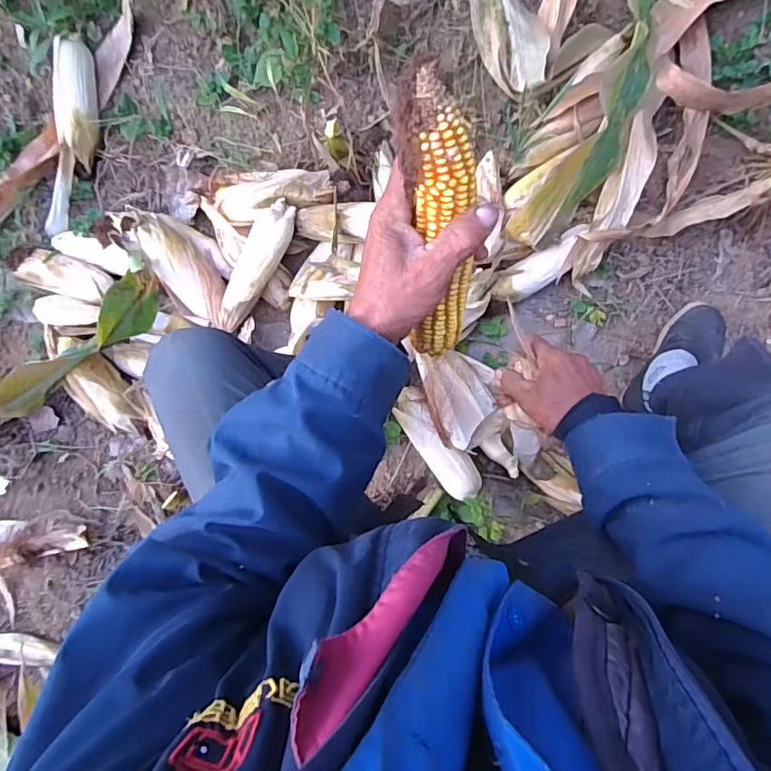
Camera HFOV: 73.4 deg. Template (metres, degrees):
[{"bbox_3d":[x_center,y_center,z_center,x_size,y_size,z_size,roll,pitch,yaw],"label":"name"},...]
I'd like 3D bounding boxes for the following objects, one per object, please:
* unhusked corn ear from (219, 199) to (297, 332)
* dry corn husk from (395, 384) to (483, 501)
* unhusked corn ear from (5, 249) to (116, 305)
[{"bbox_3d":[-0.232,-0.210,0.928,0.066,0.071,0.249,31,88,6],"label":"unhusked corn ear"},{"bbox_3d":[0.087,0.101,0.906,0.068,0.058,0.217,-36,84,0],"label":"dry corn husk"},{"bbox_3d":[-0.620,-0.214,0.993,0.238,0.047,0.075,17,86,5],"label":"unhusked corn ear"}]

